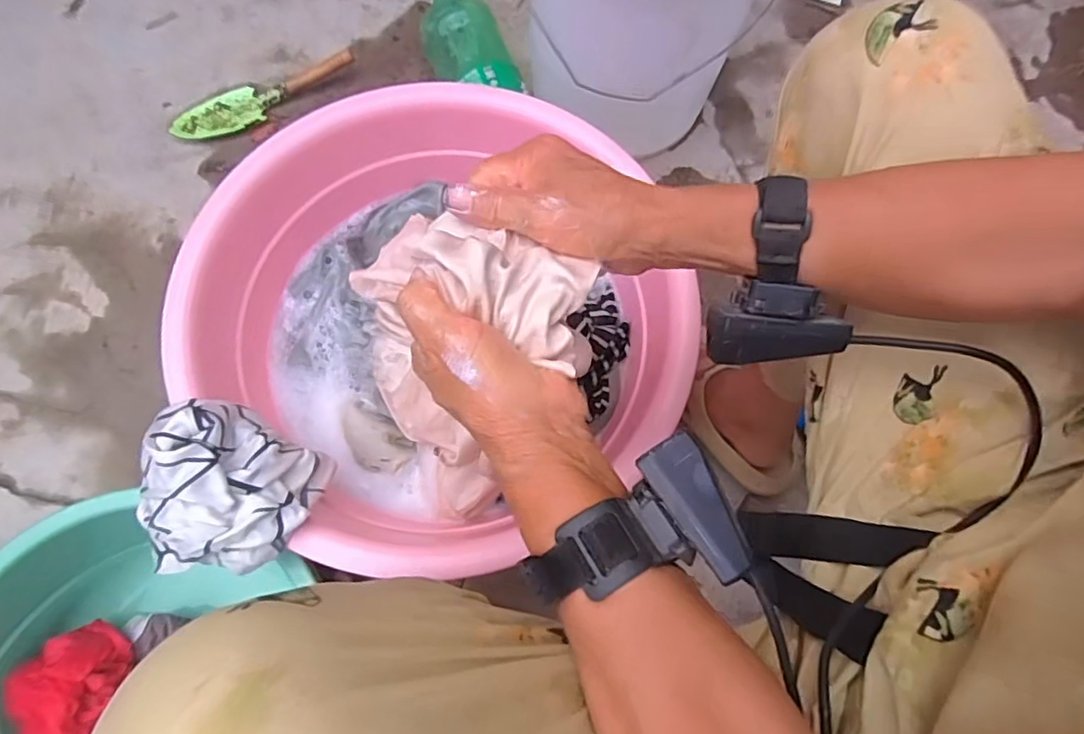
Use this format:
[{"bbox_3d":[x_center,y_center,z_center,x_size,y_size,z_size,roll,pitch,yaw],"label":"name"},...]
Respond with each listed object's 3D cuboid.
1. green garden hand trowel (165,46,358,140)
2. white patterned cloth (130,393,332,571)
[{"bbox_3d":[-0.390,-0.387,0.820,0.259,0.029,0.062,-34,78,-10],"label":"green garden hand trowel"},{"bbox_3d":[-0.255,0.095,0.475,0.132,0.077,0.131,4,73,-1],"label":"white patterned cloth"}]

